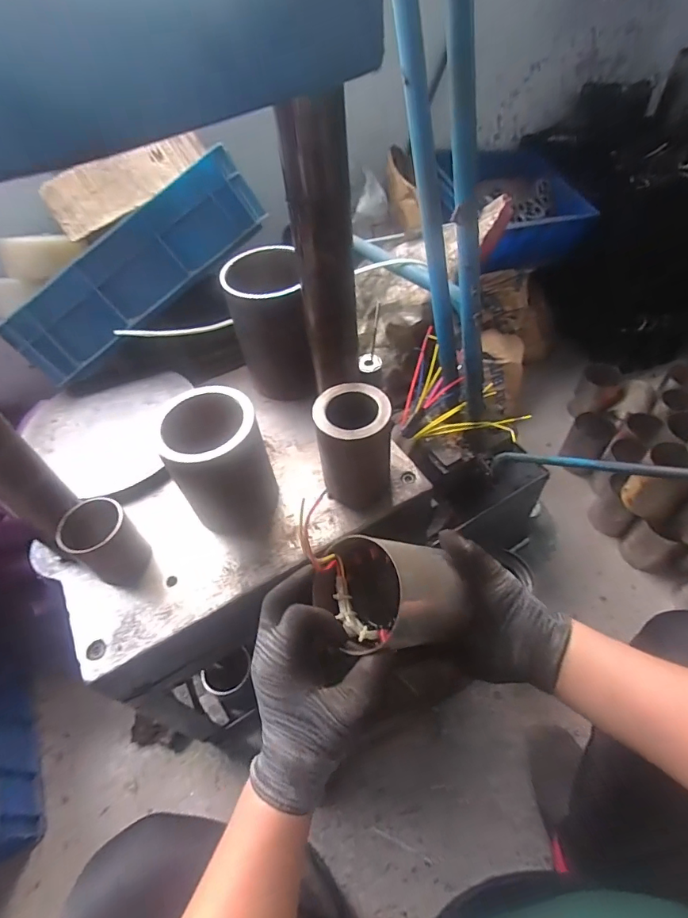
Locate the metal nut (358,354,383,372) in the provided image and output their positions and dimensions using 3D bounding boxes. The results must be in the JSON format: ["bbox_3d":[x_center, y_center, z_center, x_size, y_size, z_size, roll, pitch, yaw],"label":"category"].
[{"bbox_3d":[0.038,-0.139,0.654,0.033,0.007,0.030,-1,67,0],"label":"metal nut"}]

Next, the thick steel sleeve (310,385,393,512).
[{"bbox_3d":[0.013,-0.012,0.564,0.090,0.133,0.091,-1,51,4],"label":"thick steel sleeve"}]

